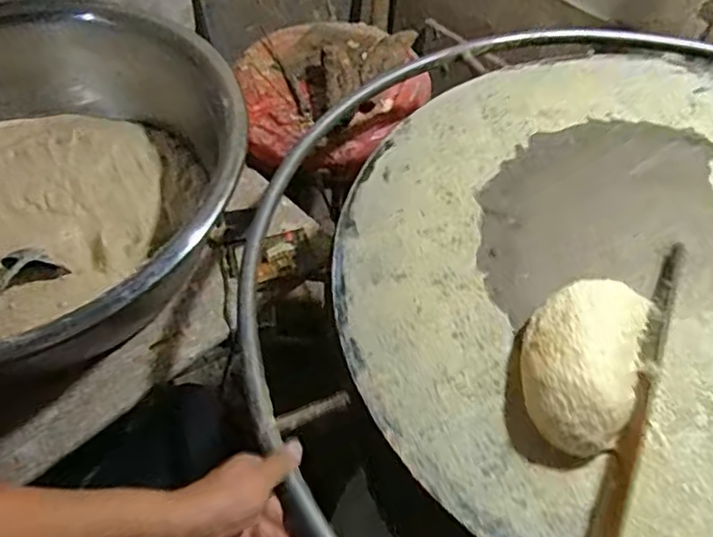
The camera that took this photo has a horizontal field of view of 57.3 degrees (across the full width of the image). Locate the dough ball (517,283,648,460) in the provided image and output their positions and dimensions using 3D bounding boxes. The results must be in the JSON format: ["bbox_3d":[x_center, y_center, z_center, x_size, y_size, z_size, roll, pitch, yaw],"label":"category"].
[{"bbox_3d":[0.185,0.072,0.535,0.094,0.056,0.156,16,55,12],"label":"dough ball"}]

